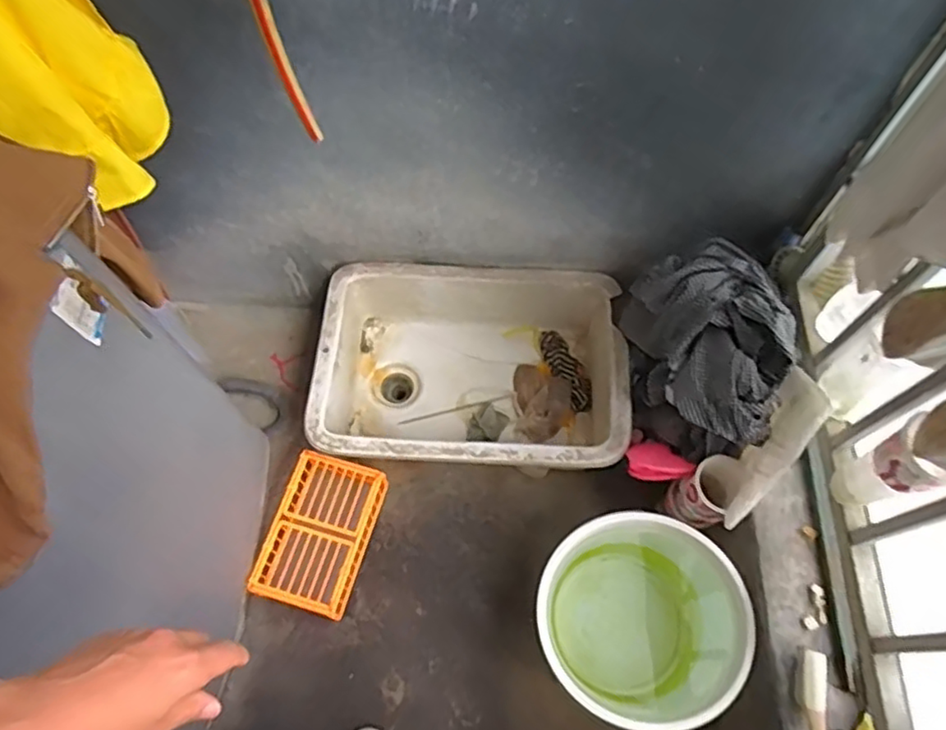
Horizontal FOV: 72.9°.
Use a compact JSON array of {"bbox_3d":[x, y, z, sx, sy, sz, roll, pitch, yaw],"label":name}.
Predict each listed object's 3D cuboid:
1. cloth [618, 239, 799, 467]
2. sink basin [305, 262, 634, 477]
[{"bbox_3d":[0.379,-0.030,1.066,0.190,0.252,0.364,-1,65,-1],"label":"cloth"},{"bbox_3d":[-0.006,0.020,1.290,0.577,0.202,0.397,4,65,2],"label":"sink basin"}]

